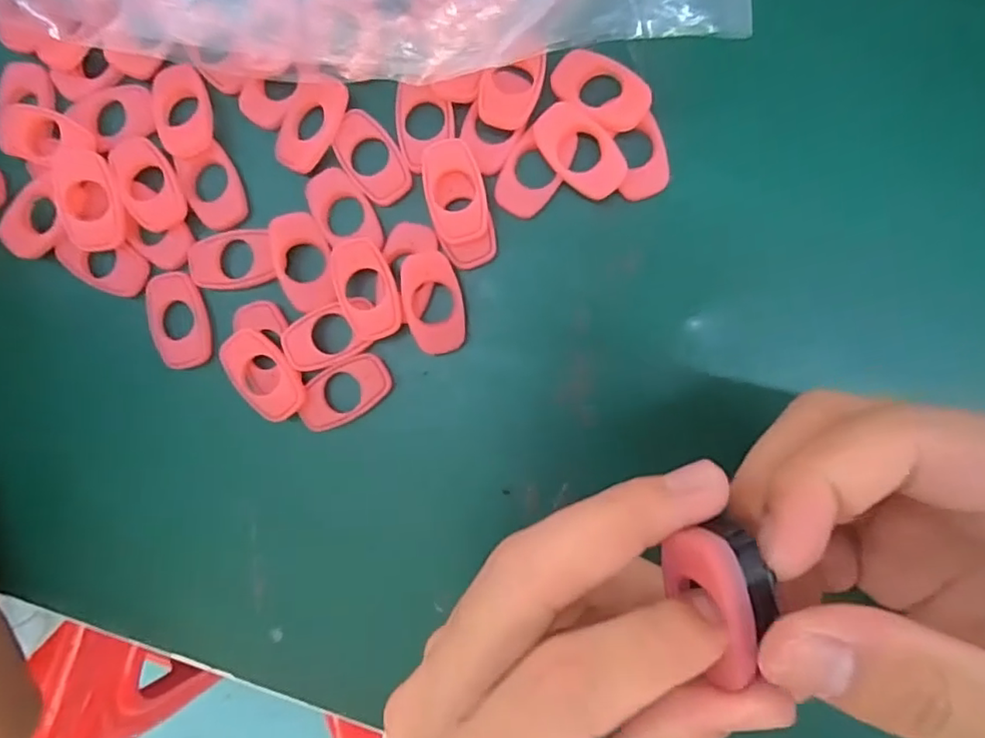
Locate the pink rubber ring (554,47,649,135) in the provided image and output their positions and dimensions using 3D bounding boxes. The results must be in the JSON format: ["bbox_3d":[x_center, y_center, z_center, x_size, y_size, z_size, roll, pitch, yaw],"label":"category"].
[{"bbox_3d":[0.034,-0.087,0.185,0.031,0.004,0.019,39,94,5],"label":"pink rubber ring"}]

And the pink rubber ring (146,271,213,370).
[{"bbox_3d":[-0.106,-0.016,0.203,0.018,0.005,0.032,-15,89,6],"label":"pink rubber ring"}]

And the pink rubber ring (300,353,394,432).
[{"bbox_3d":[-0.049,0.008,0.199,0.031,0.005,0.018,-30,87,5],"label":"pink rubber ring"}]

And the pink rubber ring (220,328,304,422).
[{"bbox_3d":[-0.075,0.002,0.197,0.018,0.007,0.031,-41,86,5],"label":"pink rubber ring"}]

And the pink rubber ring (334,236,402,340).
[{"bbox_3d":[-0.040,-0.026,0.193,0.018,0.006,0.034,-20,88,6],"label":"pink rubber ring"}]

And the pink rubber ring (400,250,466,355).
[{"bbox_3d":[-0.019,-0.021,0.193,0.018,0.004,0.033,-14,100,-14],"label":"pink rubber ring"}]

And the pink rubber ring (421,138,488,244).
[{"bbox_3d":[-0.012,-0.056,0.190,0.017,0.006,0.031,-13,89,6],"label":"pink rubber ring"}]

